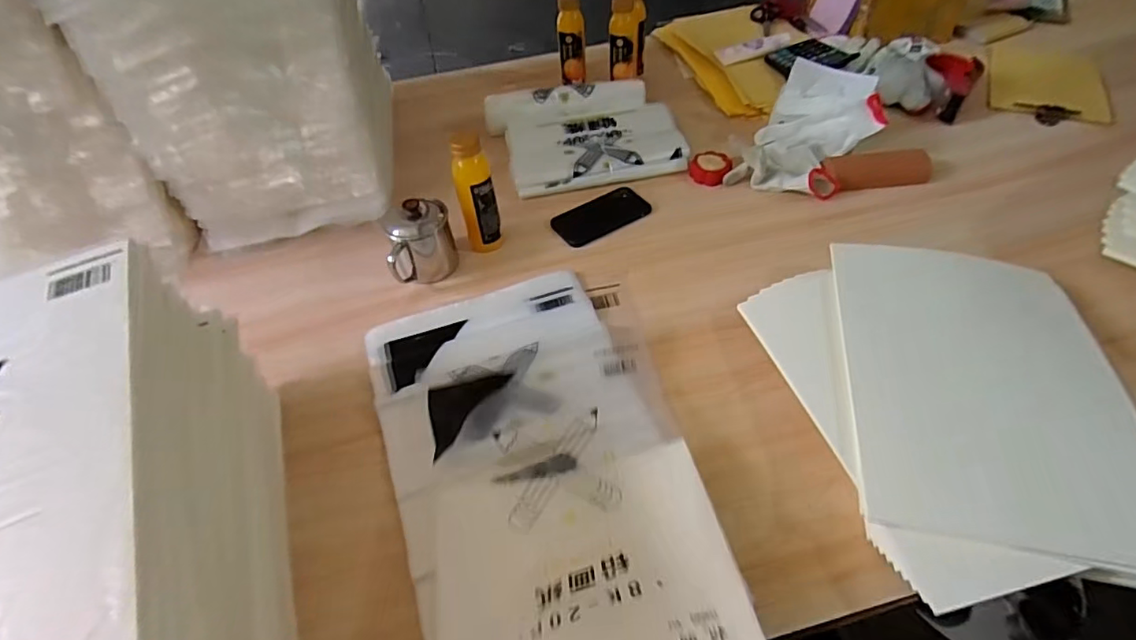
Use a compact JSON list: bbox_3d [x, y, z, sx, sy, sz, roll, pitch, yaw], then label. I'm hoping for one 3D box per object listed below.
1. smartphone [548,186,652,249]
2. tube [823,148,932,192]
[{"bbox_3d":[0.051,-0.160,0.862,0.147,0.016,0.075,-25,52,-16],"label":"smartphone"},{"bbox_3d":[0.488,-0.236,0.871,0.165,0.052,0.053,0,49,5],"label":"tube"}]

